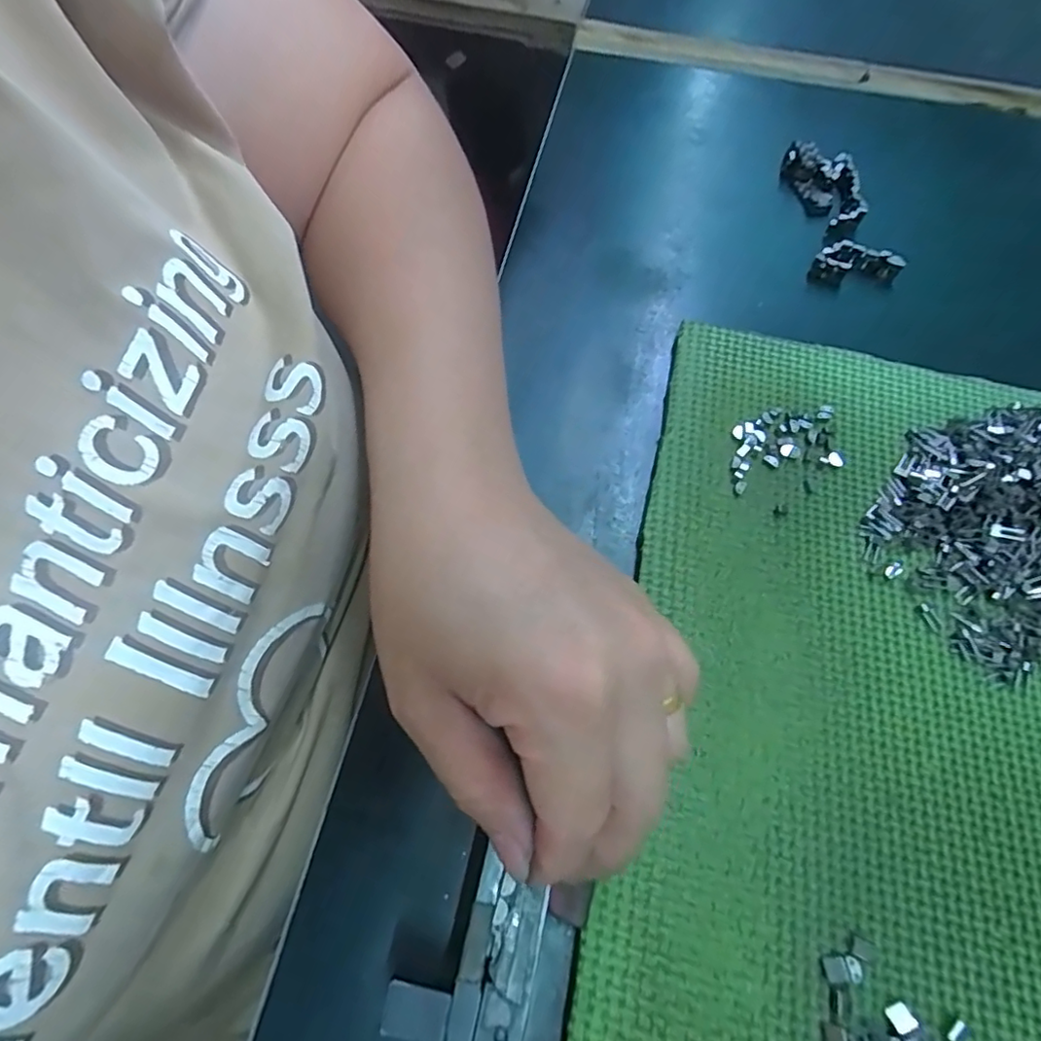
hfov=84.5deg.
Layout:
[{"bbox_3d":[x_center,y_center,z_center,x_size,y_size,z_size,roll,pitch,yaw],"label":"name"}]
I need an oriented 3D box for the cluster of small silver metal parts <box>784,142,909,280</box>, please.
[{"bbox_3d":[0.182,-0.176,0.327,0.046,0.019,0.093,2,65,-1],"label":"cluster of small silver metal parts"}]

